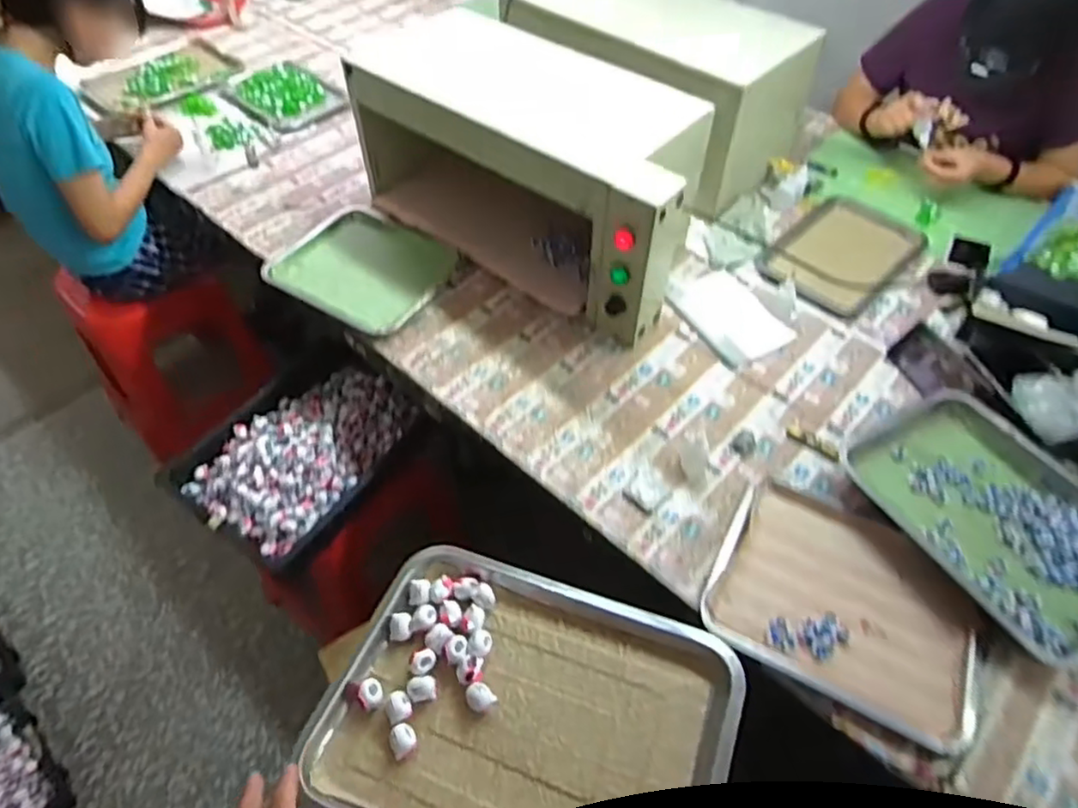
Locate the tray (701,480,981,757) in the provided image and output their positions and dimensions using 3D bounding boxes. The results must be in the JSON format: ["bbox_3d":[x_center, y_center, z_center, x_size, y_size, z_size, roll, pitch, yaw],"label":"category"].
[{"bbox_3d":[0.375,0.242,0.813,0.302,0.044,0.238,23,54,21],"label":"tray"}]

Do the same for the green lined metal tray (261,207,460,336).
[{"bbox_3d":[-0.314,-0.253,1.211,0.305,0.033,0.251,29,56,20],"label":"green lined metal tray"}]

